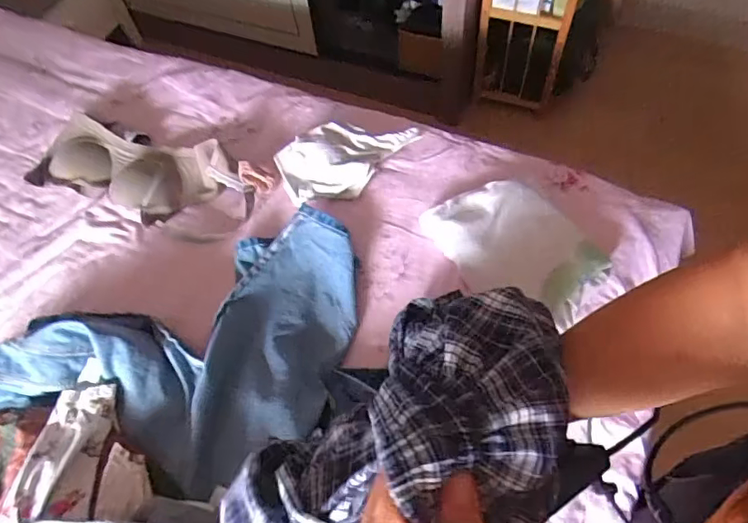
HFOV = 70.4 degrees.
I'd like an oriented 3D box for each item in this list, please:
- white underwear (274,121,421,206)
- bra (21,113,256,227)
[{"bbox_3d":[-0.040,-0.184,0.928,0.252,0.057,0.145,-16,60,-5],"label":"white underwear"},{"bbox_3d":[-0.410,-0.156,0.927,0.416,0.073,0.162,19,63,14],"label":"bra"}]

